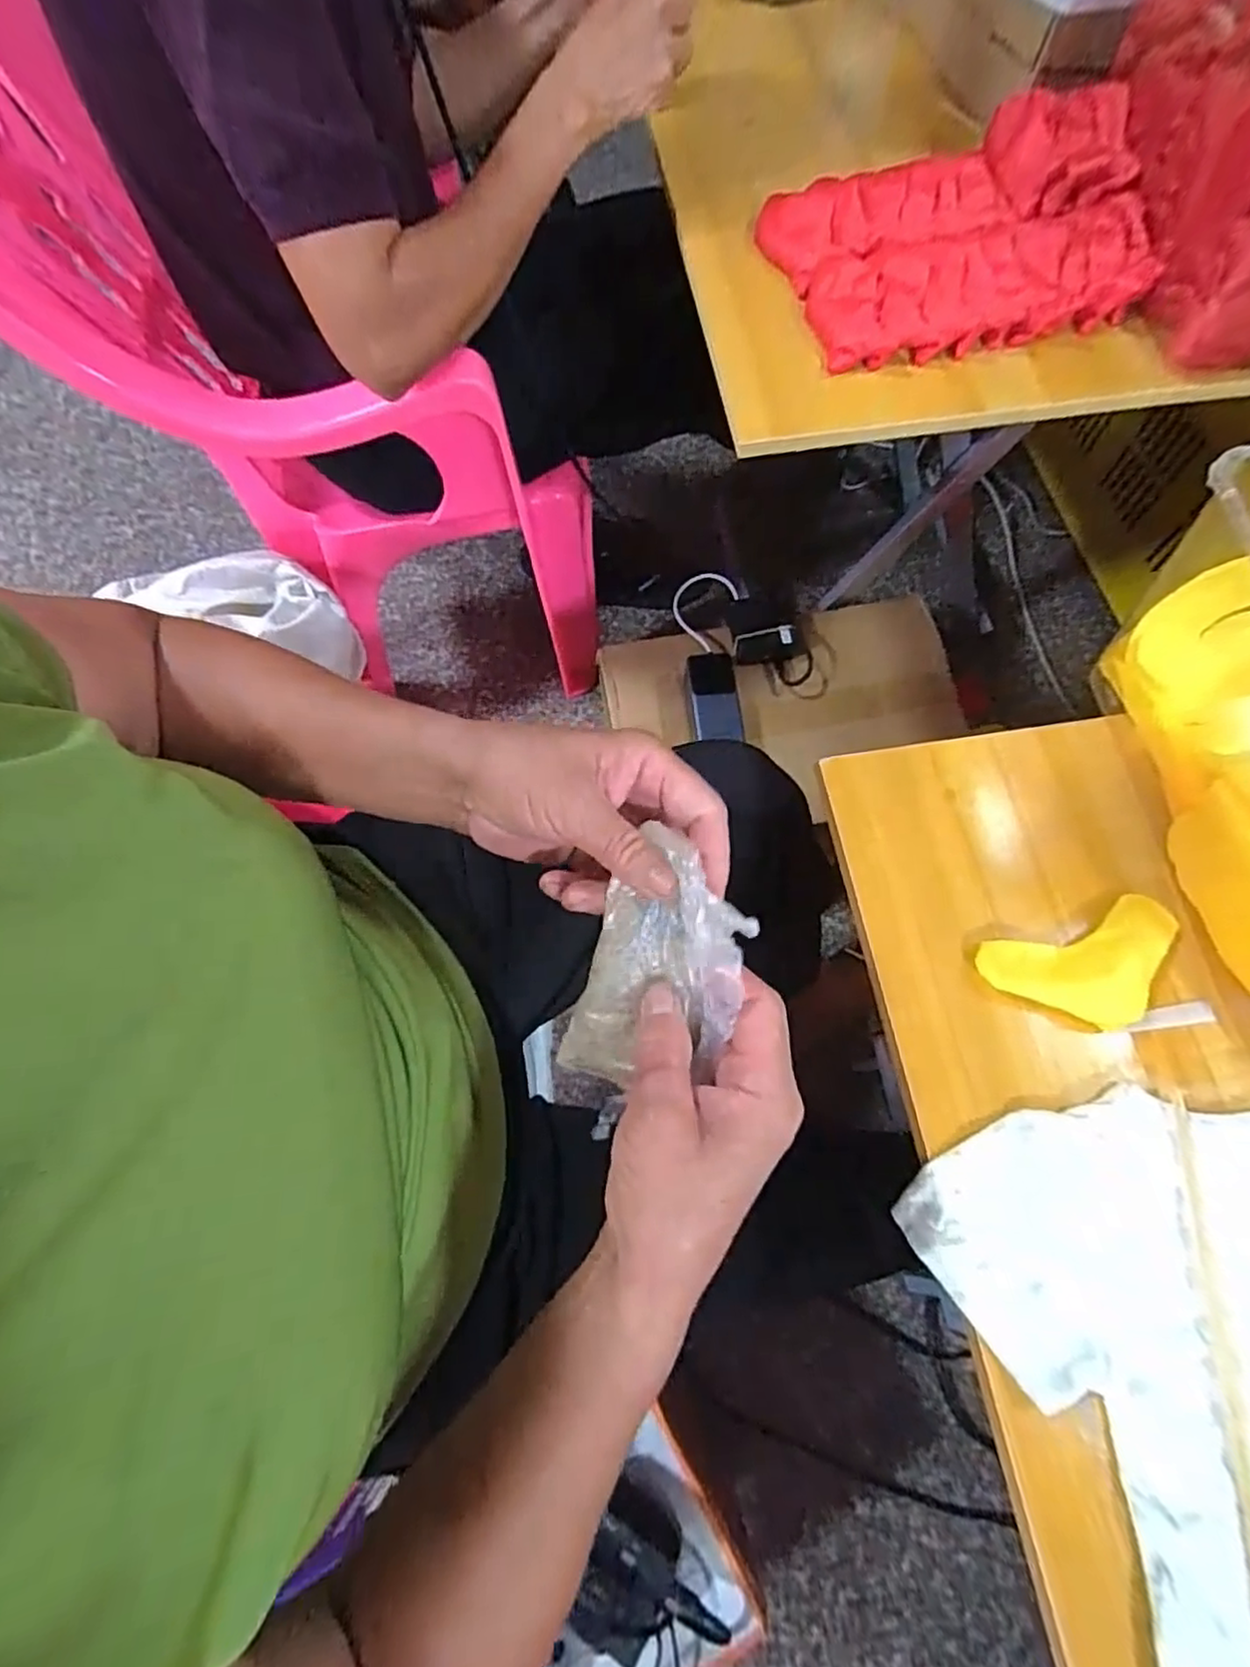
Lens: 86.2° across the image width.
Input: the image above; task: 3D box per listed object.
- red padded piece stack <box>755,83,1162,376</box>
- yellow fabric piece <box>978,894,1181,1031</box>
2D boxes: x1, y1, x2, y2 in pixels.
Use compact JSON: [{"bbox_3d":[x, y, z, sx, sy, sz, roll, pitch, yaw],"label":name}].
[{"bbox_3d":[0.249,-0.452,0.498,0.252,0.054,0.192,-11,70,-2],"label":"red padded piece stack"},{"bbox_3d":[0.256,0.073,0.360,0.106,0.024,0.059,-17,70,-5],"label":"yellow fabric piece"}]

